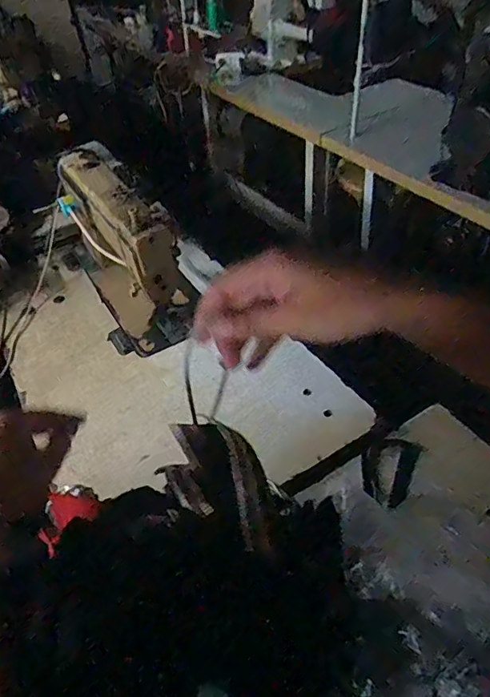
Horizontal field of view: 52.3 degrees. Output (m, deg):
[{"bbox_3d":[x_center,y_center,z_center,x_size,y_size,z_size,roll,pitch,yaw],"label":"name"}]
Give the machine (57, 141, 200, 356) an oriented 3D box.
[{"bbox_3d":[-0.277,-0.223,1.037,0.154,0.243,0.429,-24,48,-17],"label":"machine"}]

